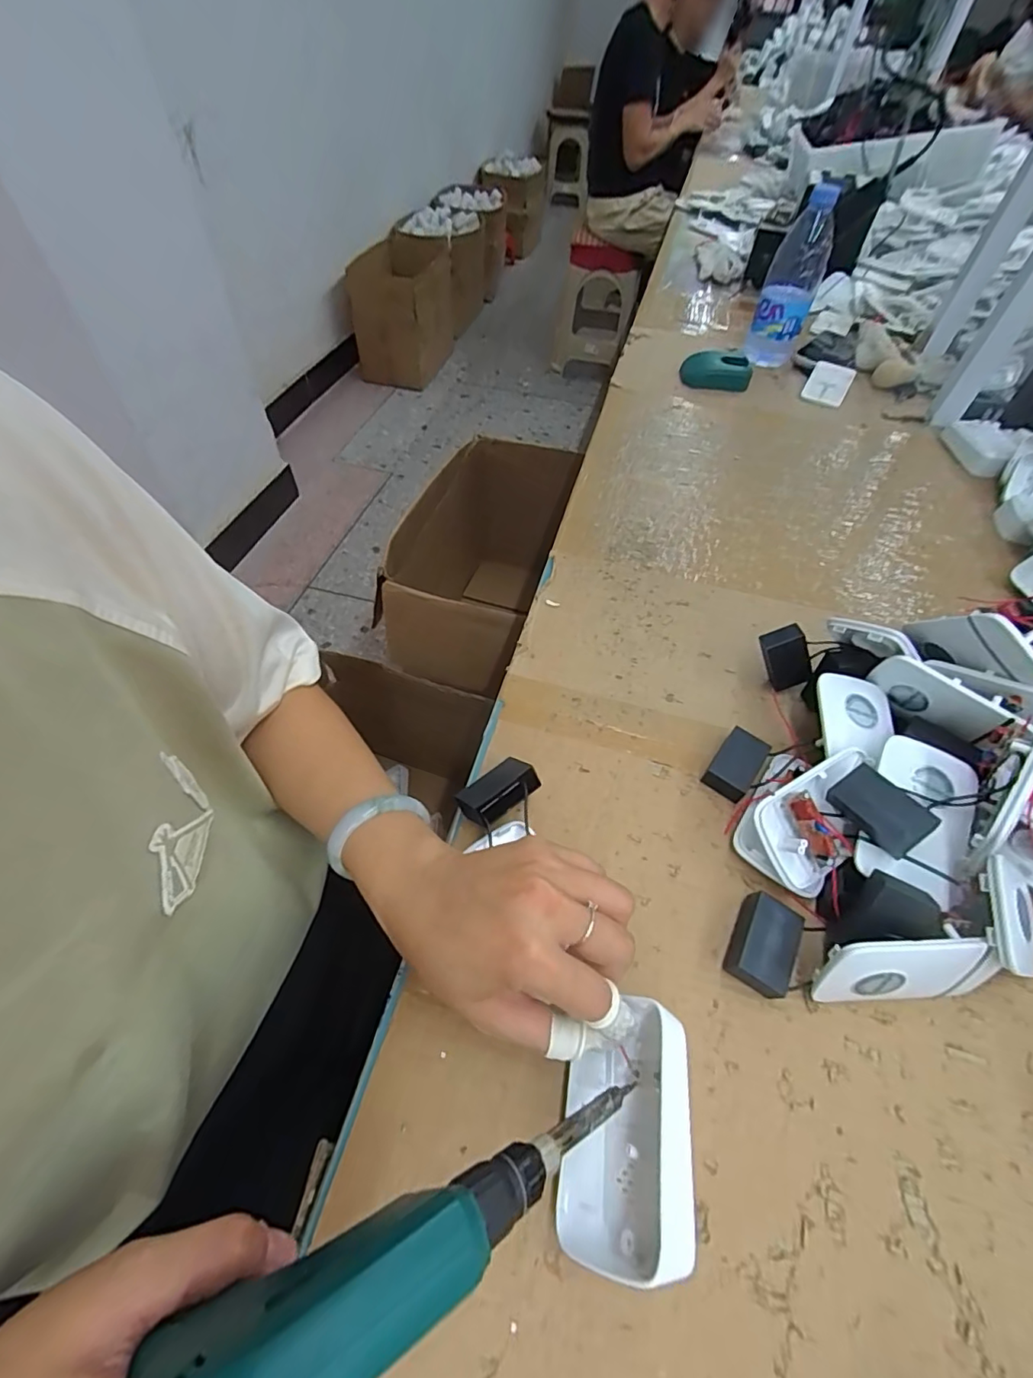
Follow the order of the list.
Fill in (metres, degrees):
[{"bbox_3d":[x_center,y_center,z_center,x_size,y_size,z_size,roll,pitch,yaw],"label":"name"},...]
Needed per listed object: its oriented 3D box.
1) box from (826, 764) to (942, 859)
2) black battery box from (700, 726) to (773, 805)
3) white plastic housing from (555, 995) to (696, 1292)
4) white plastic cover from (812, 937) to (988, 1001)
[{"bbox_3d":[0.214,0.071,0.314,0.031,0.015,0.049,-41,57,-4],"label":"box"},{"bbox_3d":[0.157,0.054,0.379,0.029,0.017,0.048,34,58,19],"label":"black battery box"},{"bbox_3d":[0.049,0.199,0.243,0.048,0.047,0.095,10,53,3],"label":"white plastic housing"},{"bbox_3d":[0.202,0.154,0.285,0.075,0.059,0.010,-1,33,0],"label":"white plastic cover"}]

